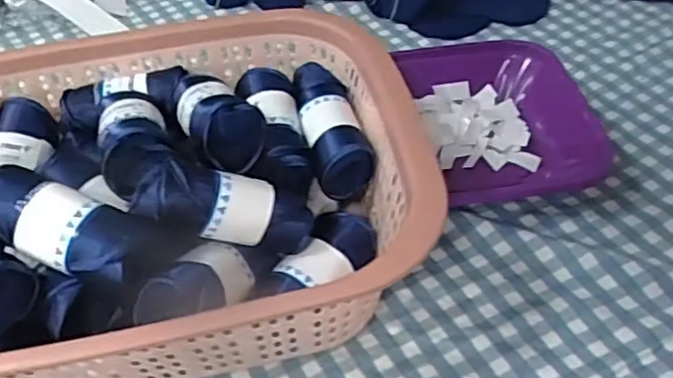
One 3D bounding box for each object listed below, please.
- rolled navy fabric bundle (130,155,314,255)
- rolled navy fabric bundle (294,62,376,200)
[{"bbox_3d":[-0.063,0.010,0.379,0.108,0.042,0.045,17,42,-23],"label":"rolled navy fabric bundle"},{"bbox_3d":[-0.003,-0.044,0.448,0.040,0.039,0.106,-12,46,-6],"label":"rolled navy fabric bundle"}]

